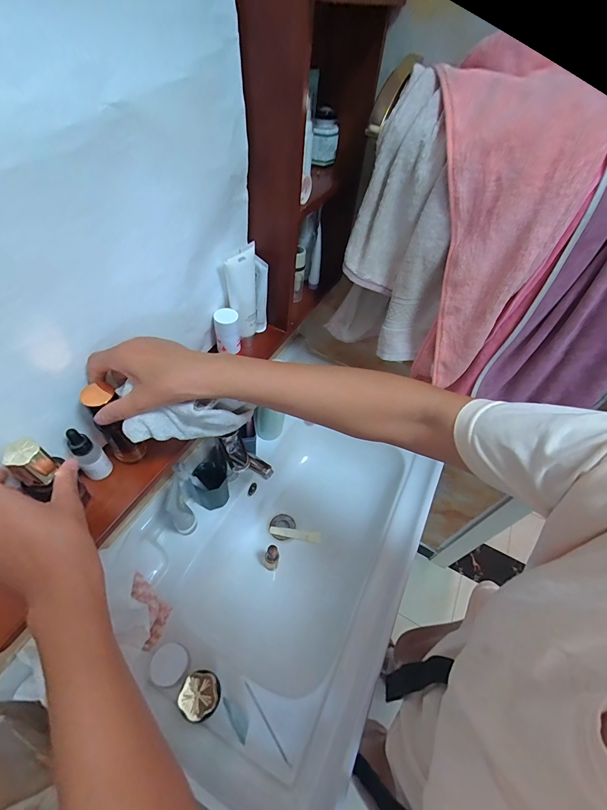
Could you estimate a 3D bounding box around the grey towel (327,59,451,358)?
[{"bbox_3d":[0.146,-0.234,0.523,0.103,0.339,0.156,-31,61,-27],"label":"grey towel"}]

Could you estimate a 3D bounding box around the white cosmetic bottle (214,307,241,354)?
[{"bbox_3d":[-0.117,-0.116,0.532,0.036,0.063,0.033,-5,52,-10],"label":"white cosmetic bottle"}]

